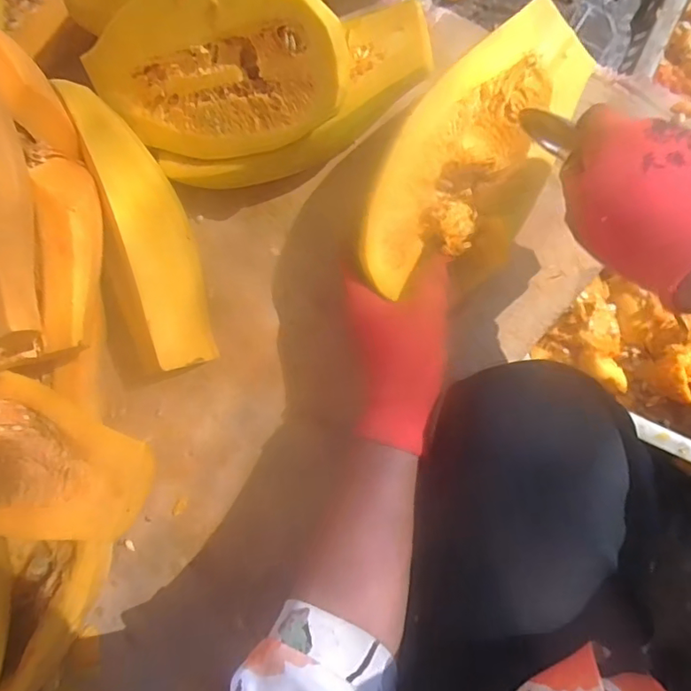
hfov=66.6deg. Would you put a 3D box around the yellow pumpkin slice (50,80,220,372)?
[{"bbox_3d":[-0.151,-0.091,0.397,0.046,0.071,0.217,-19,84,8],"label":"yellow pumpkin slice"}]

